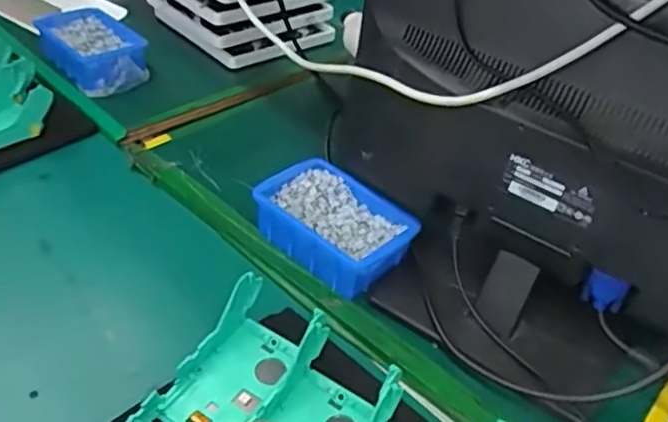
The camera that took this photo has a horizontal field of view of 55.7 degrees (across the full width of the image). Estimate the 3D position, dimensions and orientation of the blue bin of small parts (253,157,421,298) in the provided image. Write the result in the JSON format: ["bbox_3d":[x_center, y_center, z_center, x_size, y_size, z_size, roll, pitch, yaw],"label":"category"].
[{"bbox_3d":[0.001,0.014,0.630,0.149,0.050,0.103,34,45,28],"label":"blue bin of small parts"}]

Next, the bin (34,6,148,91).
[{"bbox_3d":[-0.330,-0.218,0.877,0.113,0.061,0.181,-28,50,-30],"label":"bin"}]

